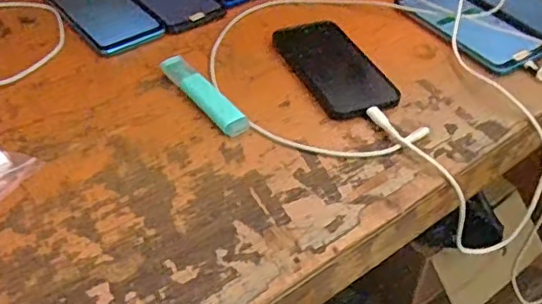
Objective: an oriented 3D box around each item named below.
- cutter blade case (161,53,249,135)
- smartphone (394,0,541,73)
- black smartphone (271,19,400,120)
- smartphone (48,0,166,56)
[{"bbox_3d":[-0.062,-0.054,0.514,0.025,0.013,0.116,-27,51,-25],"label":"cutter blade case"},{"bbox_3d":[0.214,-0.144,0.612,0.090,0.013,0.169,-23,49,-22],"label":"smartphone"},{"bbox_3d":[0.059,-0.086,0.554,0.072,0.009,0.149,-18,47,-17],"label":"black smartphone"},{"bbox_3d":[-0.188,-0.160,0.625,0.077,0.009,0.166,-29,51,-26],"label":"smartphone"}]

